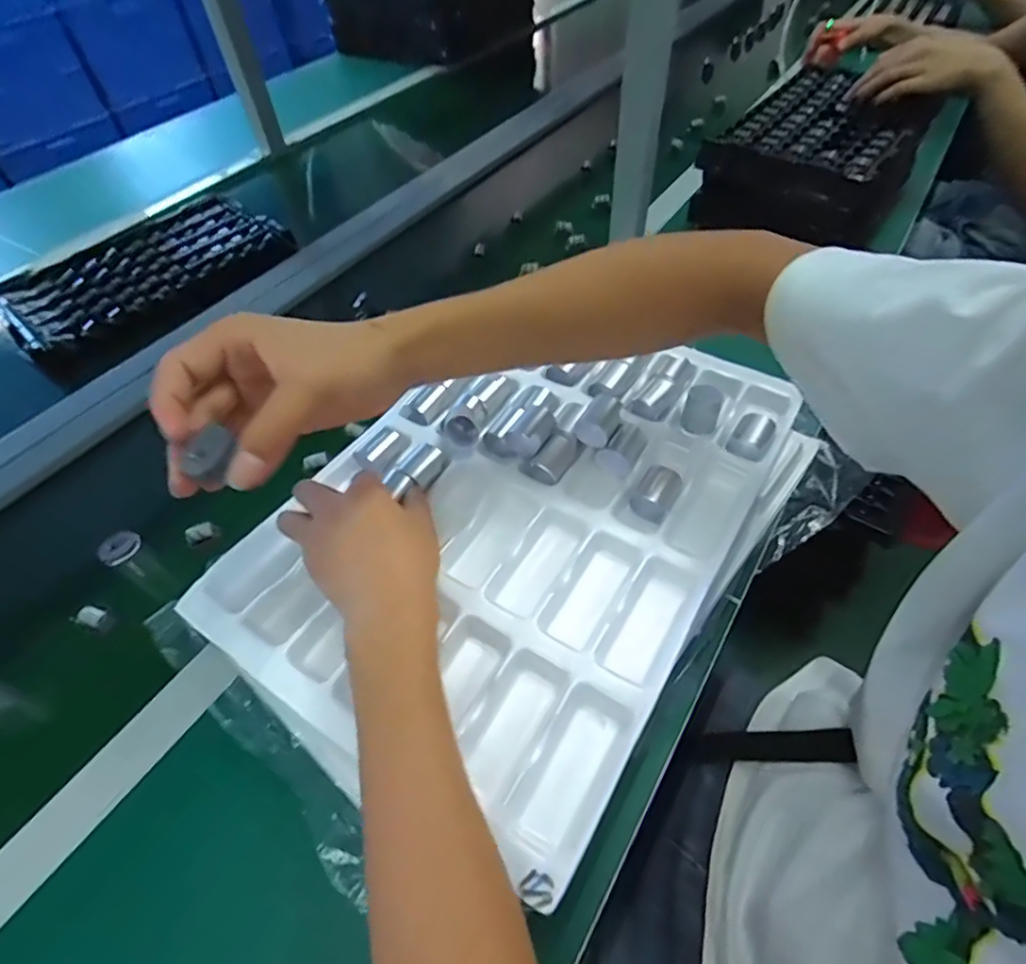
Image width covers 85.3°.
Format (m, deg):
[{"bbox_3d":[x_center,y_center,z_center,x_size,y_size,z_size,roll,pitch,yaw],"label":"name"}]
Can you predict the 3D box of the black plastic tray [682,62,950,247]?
[{"bbox_3d":[0.412,-0.444,0.741,0.217,0.089,0.354,30,58,22],"label":"black plastic tray"}]

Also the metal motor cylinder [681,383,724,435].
[{"bbox_3d":[0.166,-0.065,0.488,0.030,0.027,0.032,16,54,14],"label":"metal motor cylinder"}]

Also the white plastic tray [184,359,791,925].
[{"bbox_3d":[0.011,0.009,0.443,0.306,0.040,0.431,27,57,21],"label":"white plastic tray"}]

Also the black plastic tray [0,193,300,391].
[{"bbox_3d":[-0.513,-0.301,0.782,0.235,0.039,0.359,37,61,26],"label":"black plastic tray"}]

